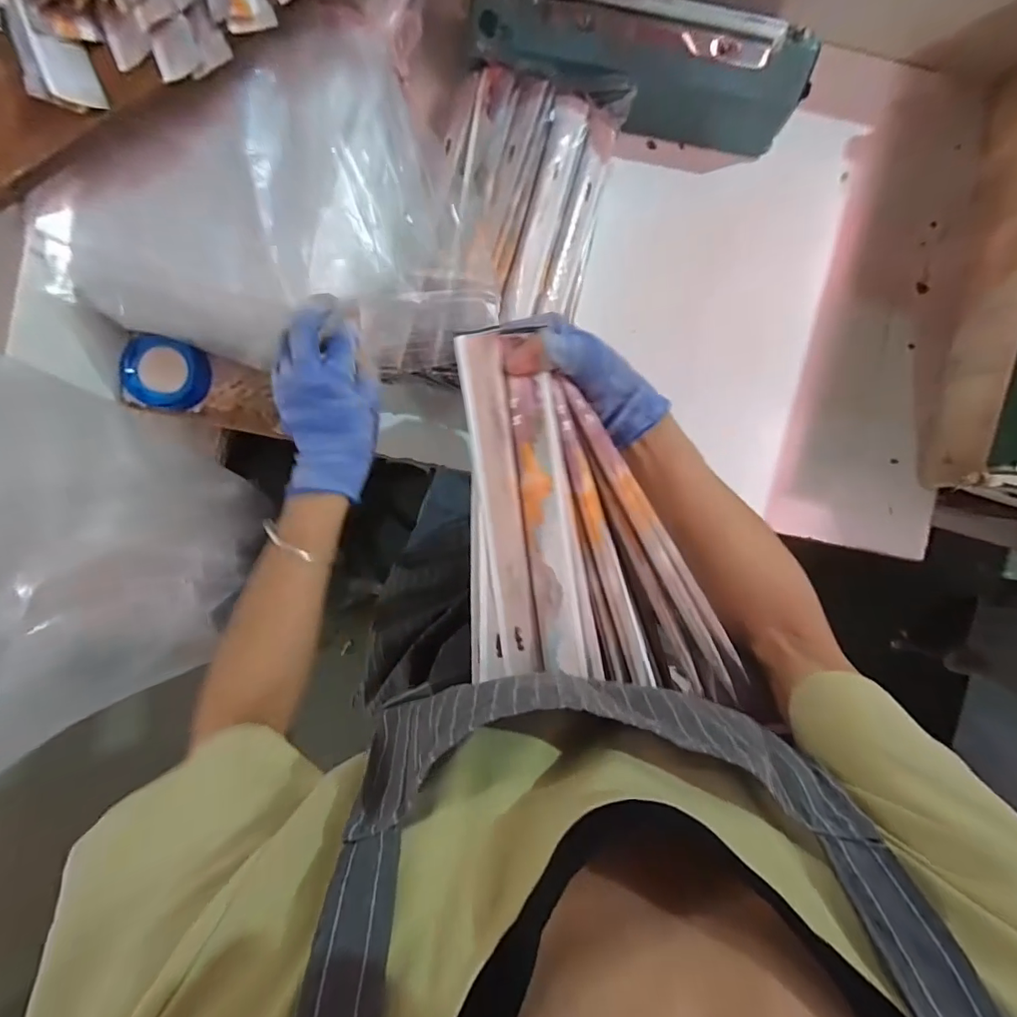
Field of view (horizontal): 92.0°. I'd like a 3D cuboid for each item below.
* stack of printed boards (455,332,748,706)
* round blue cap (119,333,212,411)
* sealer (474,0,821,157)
[{"bbox_3d":[0.058,0.006,0.325,0.168,0.024,0.229,-2,90,-2],"label":"stack of printed boards"},{"bbox_3d":[-0.319,-0.124,0.458,0.068,0.021,0.068,-8,111,-21],"label":"round blue cap"},{"bbox_3d":[0.124,-0.416,0.401,0.289,0.172,0.096,10,90,-2],"label":"sealer"}]

